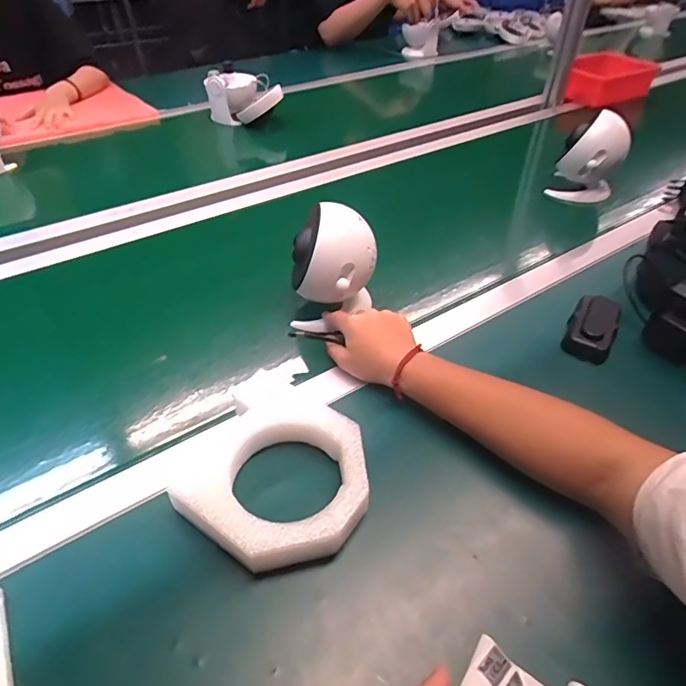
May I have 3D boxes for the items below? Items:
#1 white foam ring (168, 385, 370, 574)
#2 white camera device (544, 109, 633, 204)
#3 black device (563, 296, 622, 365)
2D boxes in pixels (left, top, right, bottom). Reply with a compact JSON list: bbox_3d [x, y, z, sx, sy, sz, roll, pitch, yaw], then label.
[{"bbox_3d":[-0.054,0.114,0.422,0.154,0.032,0.153,0,44,0],"label":"white foam ring"},{"bbox_3d":[0.459,-0.335,0.875,0.106,0.155,0.115,27,48,23],"label":"white camera device"},{"bbox_3d":[0.308,-0.022,0.596,0.051,0.028,0.109,24,48,22],"label":"black device"}]

